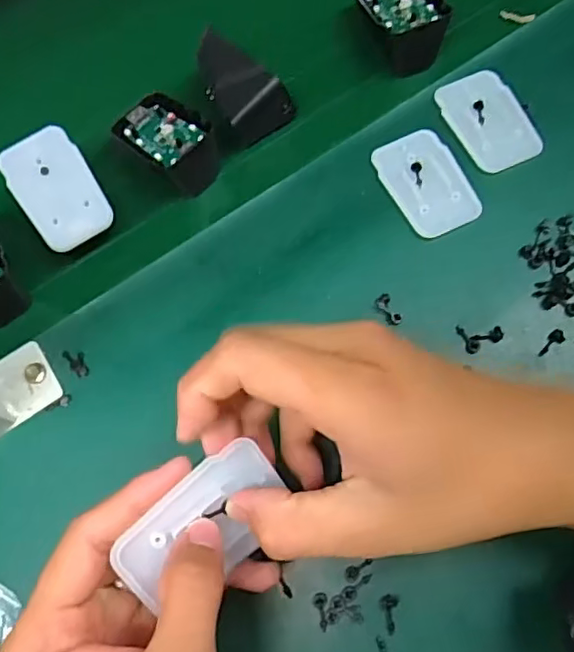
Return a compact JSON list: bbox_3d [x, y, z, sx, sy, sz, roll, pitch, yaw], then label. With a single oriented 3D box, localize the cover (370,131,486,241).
[{"bbox_3d":[0.085,-0.087,0.362,0.045,0.007,0.069,-26,72,-4],"label":"cover"}]

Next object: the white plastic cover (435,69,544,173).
[{"bbox_3d":[0.126,-0.128,0.371,0.045,0.009,0.069,-24,72,-4],"label":"white plastic cover"}]

